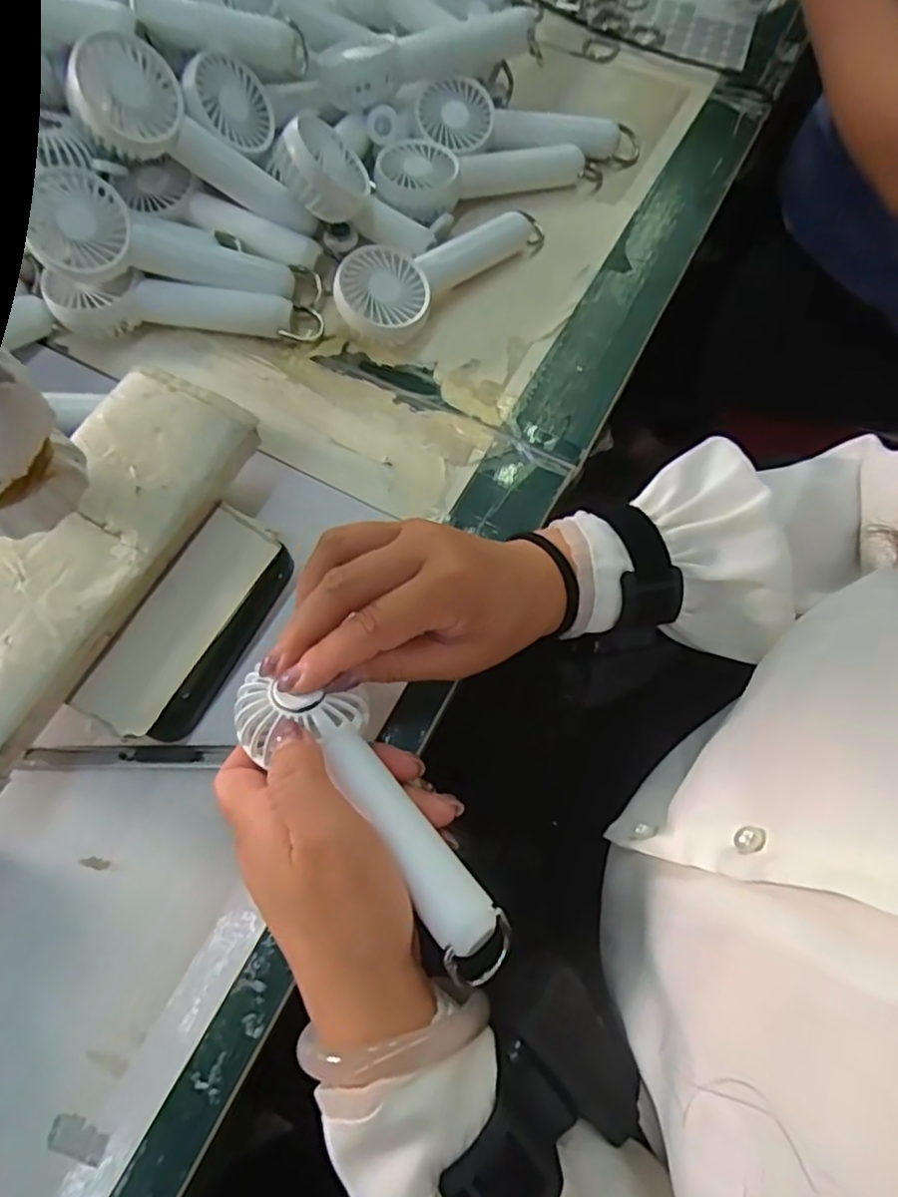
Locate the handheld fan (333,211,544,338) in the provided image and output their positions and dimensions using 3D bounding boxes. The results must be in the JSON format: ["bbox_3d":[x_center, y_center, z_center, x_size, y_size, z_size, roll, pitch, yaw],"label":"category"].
[{"bbox_3d":[-0.004,-0.219,0.416,0.049,0.038,0.161,42,73,14],"label":"handheld fan"}]

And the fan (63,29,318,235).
[{"bbox_3d":[-0.152,-0.275,0.397,0.143,0.032,0.053,23,63,-35],"label":"fan"}]

